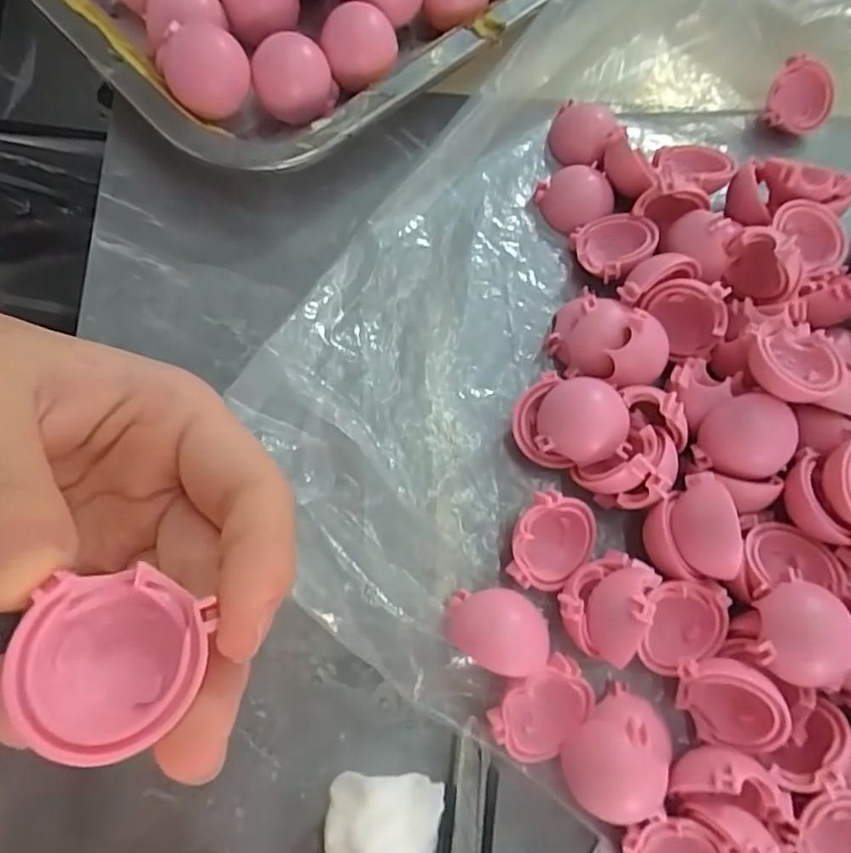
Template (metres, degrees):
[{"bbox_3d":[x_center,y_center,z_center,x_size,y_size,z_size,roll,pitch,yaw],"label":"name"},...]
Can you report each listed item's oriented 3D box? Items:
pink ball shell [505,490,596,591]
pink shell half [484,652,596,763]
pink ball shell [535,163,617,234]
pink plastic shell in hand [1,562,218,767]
[{"bbox_3d":[0.041,0.037,0.187,0.028,0.022,0.027,9,73,-3],"label":"pink ball shell"},{"bbox_3d":[0.035,0.083,0.170,0.024,0.013,0.030,43,75,7],"label":"pink shell half"},{"bbox_3d":[0.060,-0.092,0.235,0.027,0.010,0.026,2,74,-5],"label":"pink ball shell"},{"bbox_3d":[-0.051,0.040,0.098,0.028,0.013,0.027,15,72,4],"label":"pink plastic shell in hand"}]

